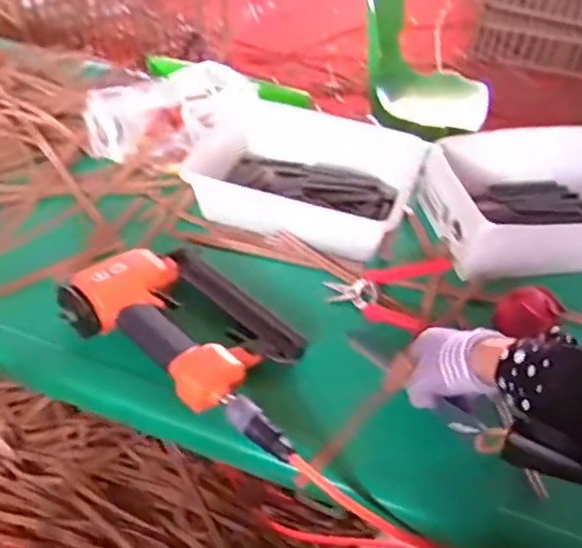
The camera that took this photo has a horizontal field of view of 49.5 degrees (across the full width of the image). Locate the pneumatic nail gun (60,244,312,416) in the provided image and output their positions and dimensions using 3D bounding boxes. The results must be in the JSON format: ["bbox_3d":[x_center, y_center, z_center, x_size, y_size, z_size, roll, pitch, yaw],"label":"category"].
[{"bbox_3d":[-0.108,0.050,0.644,0.170,0.059,0.199,-30,54,-32],"label":"pneumatic nail gun"}]

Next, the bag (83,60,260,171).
[{"bbox_3d":[-0.165,-0.219,0.885,0.241,0.083,0.135,-5,45,-11],"label":"bag"}]

